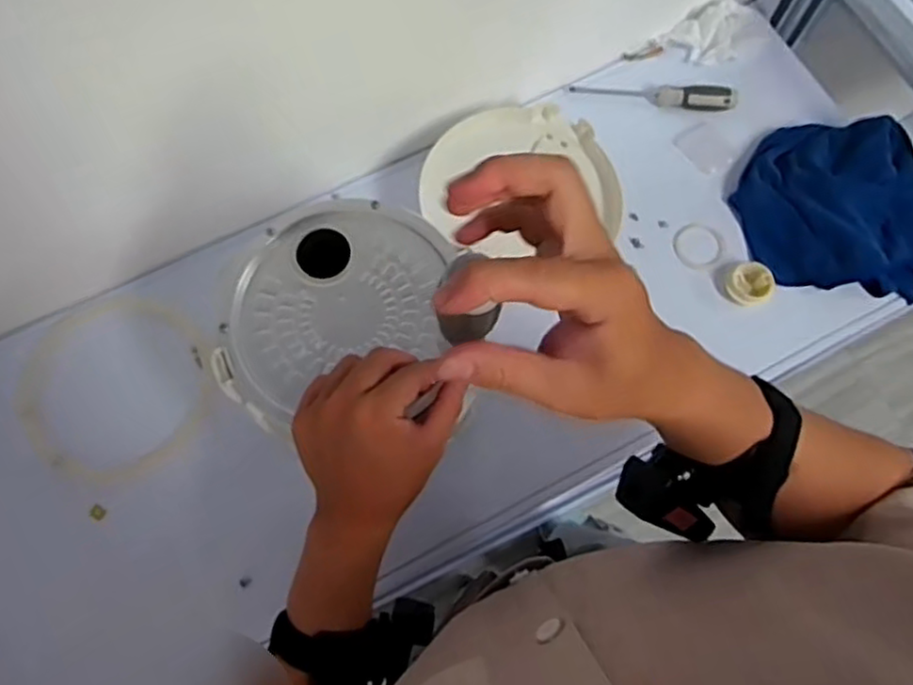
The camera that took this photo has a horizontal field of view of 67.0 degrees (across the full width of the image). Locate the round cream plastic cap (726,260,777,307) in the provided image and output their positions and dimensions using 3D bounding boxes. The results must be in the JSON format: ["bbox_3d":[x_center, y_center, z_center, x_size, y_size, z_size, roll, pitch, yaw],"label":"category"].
[{"bbox_3d":[0.307,-0.061,0.726,0.045,0.023,0.043,0,72,0],"label":"round cream plastic cap"}]

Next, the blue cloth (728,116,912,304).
[{"bbox_3d":[0.410,-0.151,0.737,0.208,0.054,0.187,9,72,3],"label":"blue cloth"}]

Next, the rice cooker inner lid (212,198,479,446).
[{"bbox_3d":[-0.082,-0.013,0.524,0.194,0.016,0.197,0,72,0],"label":"rice cooker inner lid"}]

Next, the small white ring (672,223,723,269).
[{"bbox_3d":[0.264,-0.106,0.753,0.054,0.006,0.051,0,72,0],"label":"small white ring"}]

